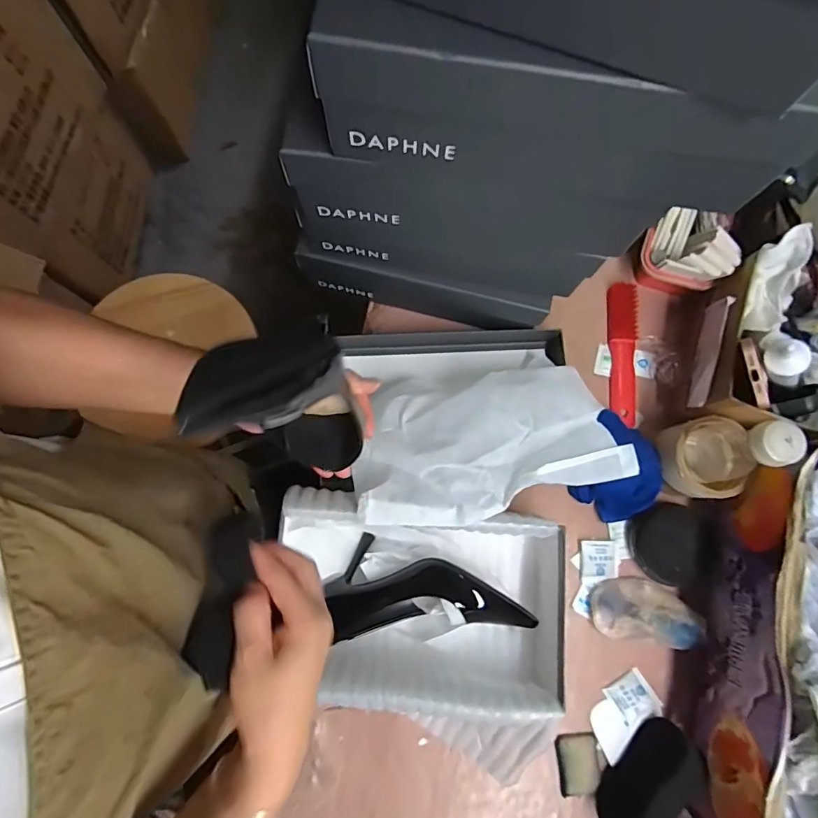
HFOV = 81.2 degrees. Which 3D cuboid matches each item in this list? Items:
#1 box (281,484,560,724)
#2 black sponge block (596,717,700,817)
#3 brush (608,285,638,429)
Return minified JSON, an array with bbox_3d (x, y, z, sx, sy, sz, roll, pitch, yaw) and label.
[{"bbox_3d":[0.012,0.204,0.523,0.285,0.102,0.197,5,79,0],"label":"box"},{"bbox_3d":[0.256,0.399,0.505,0.046,0.069,0.127,42,82,-10],"label":"black sponge block"},{"bbox_3d":[0.281,-0.073,0.625,0.035,0.019,0.187,3,78,1],"label":"brush"}]

